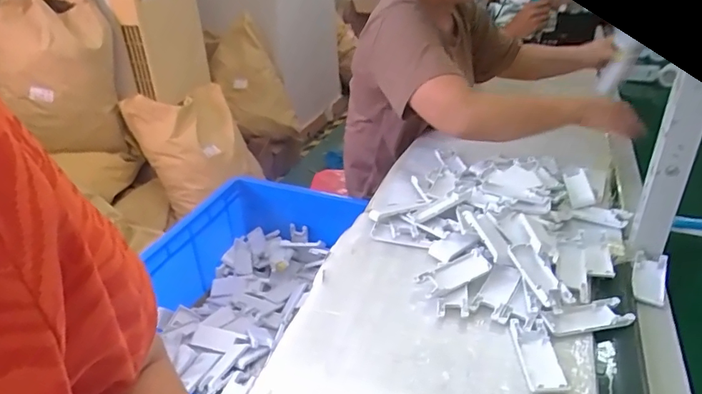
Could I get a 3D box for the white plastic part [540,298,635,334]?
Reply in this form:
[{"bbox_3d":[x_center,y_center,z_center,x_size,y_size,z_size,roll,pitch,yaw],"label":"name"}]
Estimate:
[{"bbox_3d":[0.290,0.147,0.603,0.109,0.010,0.040,-6,31,-6],"label":"white plastic part"}]

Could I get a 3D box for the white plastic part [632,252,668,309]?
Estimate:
[{"bbox_3d":[0.410,0.111,0.669,0.041,0.015,0.109,16,35,28],"label":"white plastic part"}]

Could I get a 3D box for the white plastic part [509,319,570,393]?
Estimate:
[{"bbox_3d":[0.215,0.183,0.557,0.042,0.012,0.104,0,31,4],"label":"white plastic part"}]

